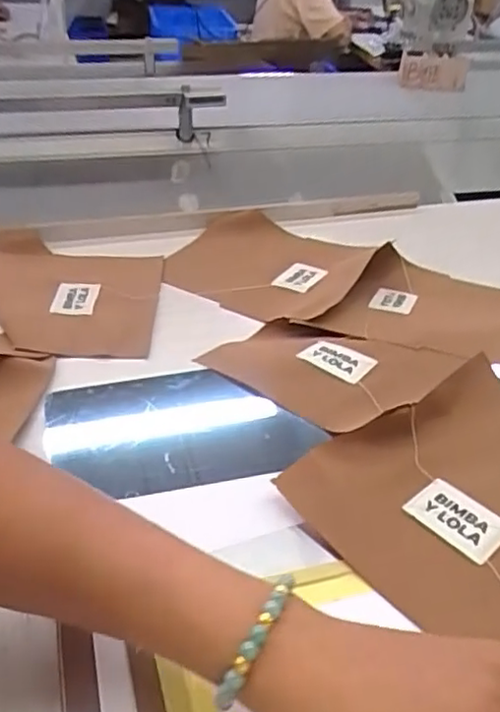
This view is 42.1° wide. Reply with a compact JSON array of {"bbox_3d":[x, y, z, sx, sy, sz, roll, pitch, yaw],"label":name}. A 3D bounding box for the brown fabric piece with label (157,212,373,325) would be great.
[{"bbox_3d":[0.017,-0.101,0.707,0.211,0.028,0.191,14,39,19],"label":"brown fabric piece with label"}]

